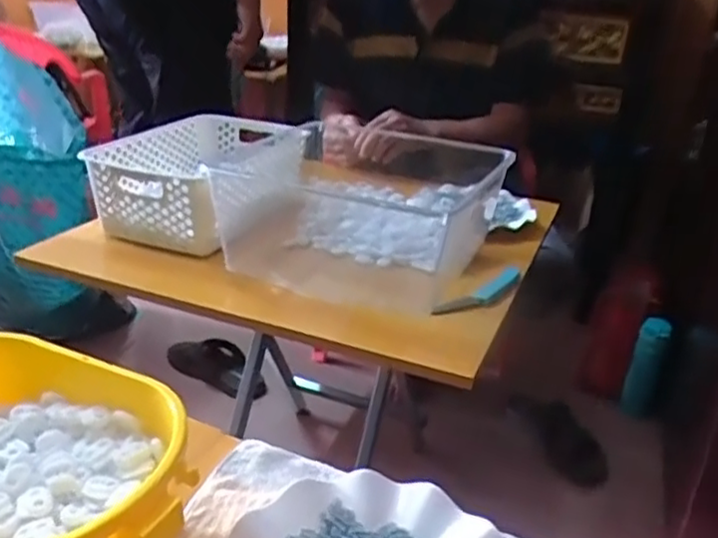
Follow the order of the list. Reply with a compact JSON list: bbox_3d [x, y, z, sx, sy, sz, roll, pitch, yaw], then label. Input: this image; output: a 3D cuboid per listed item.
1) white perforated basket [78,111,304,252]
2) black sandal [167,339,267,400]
[{"bbox_3d":[-0.231,-0.129,0.968,0.209,0.112,0.316,8,24,11],"label":"white perforated basket"},{"bbox_3d":[-0.296,0.203,1.441,0.203,0.091,0.082,26,16,-21],"label":"black sandal"}]

